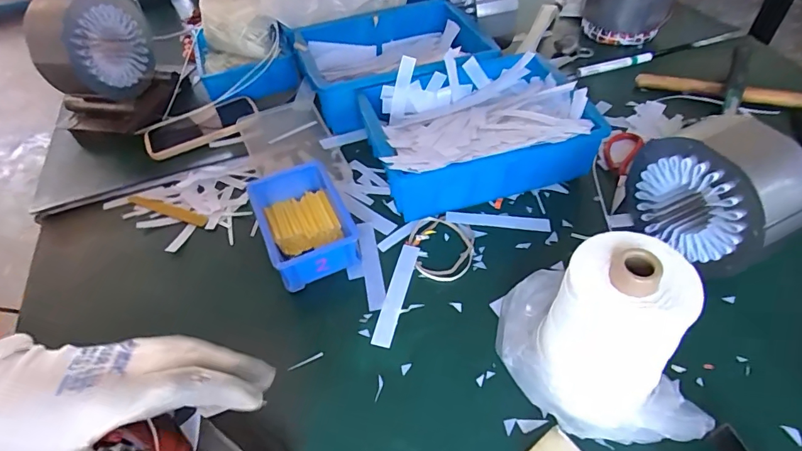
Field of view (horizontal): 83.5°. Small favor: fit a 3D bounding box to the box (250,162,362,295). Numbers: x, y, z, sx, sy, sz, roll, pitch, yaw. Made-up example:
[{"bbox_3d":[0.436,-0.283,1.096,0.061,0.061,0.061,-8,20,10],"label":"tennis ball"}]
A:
[{"bbox_3d":[-0.115,-0.004,0.540,0.101,0.054,0.153,-21,51,-14],"label":"box"}]

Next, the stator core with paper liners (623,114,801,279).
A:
[{"bbox_3d":[0.324,-0.031,0.471,0.098,0.145,0.150,-24,51,-16],"label":"stator core with paper liners"}]

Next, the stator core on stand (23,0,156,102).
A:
[{"bbox_3d":[-0.463,-0.271,0.677,0.088,0.138,0.151,7,50,11],"label":"stator core on stand"}]

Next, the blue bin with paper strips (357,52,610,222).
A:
[{"bbox_3d":[0.100,-0.122,0.591,0.273,0.105,0.222,-15,50,-9],"label":"blue bin with paper strips"}]

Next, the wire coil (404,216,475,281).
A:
[{"bbox_3d":[0.046,0.023,0.529,0.079,0.012,0.085,-2,49,2],"label":"wire coil"}]

